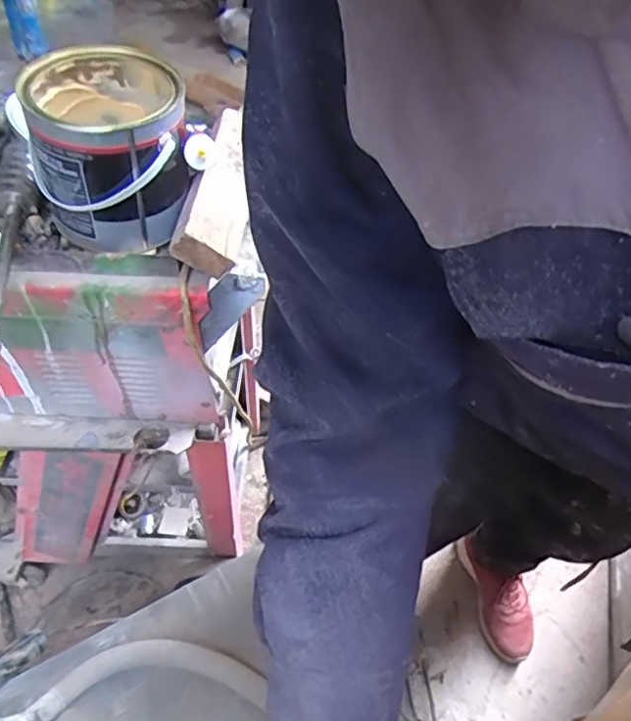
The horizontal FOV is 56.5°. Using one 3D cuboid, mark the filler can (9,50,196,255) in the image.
[{"bbox_3d":[-0.224,-0.234,0.649,0.164,0.165,0.168,-15,51,-14],"label":"filler can"}]

